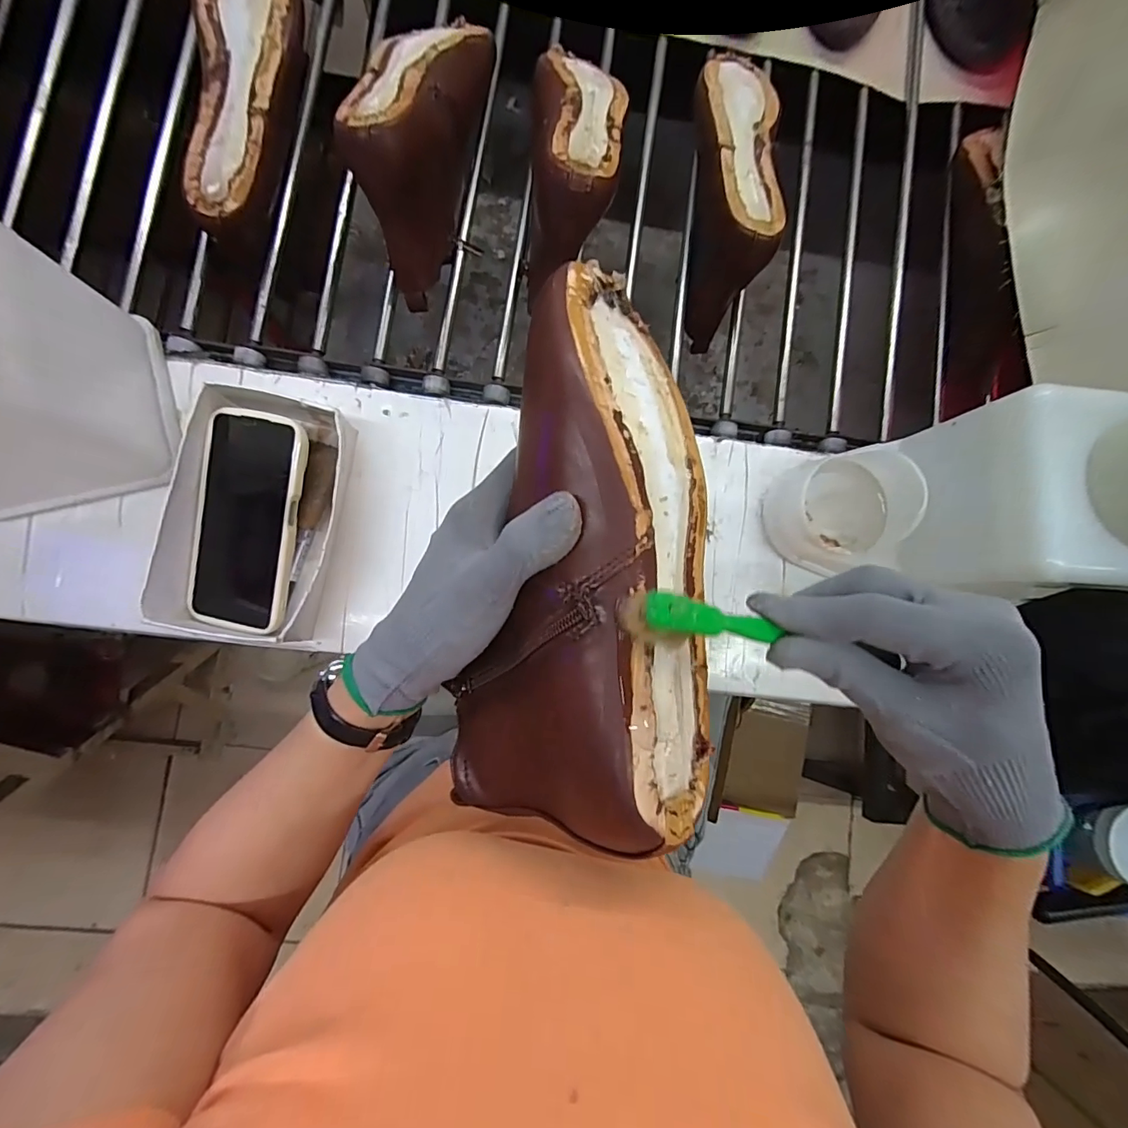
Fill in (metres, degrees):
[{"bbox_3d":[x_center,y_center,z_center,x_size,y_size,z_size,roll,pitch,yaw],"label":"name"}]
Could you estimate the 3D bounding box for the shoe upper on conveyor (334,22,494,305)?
[{"bbox_3d":[-0.131,-0.393,0.442,0.078,0.119,0.268,12,85,-4],"label":"shoe upper on conveyor"}]

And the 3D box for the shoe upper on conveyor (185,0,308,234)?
[{"bbox_3d":[-0.280,-0.419,0.453,0.080,0.081,0.255,7,85,-5],"label":"shoe upper on conveyor"}]

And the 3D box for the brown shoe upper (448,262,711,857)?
[{"bbox_3d":[0.014,0.000,0.227,0.109,0.094,0.261,7,87,-5],"label":"brown shoe upper"}]

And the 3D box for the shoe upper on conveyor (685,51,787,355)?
[{"bbox_3d":[0.159,-0.375,0.498,0.078,0.121,0.246,6,85,-5],"label":"shoe upper on conveyor"}]

